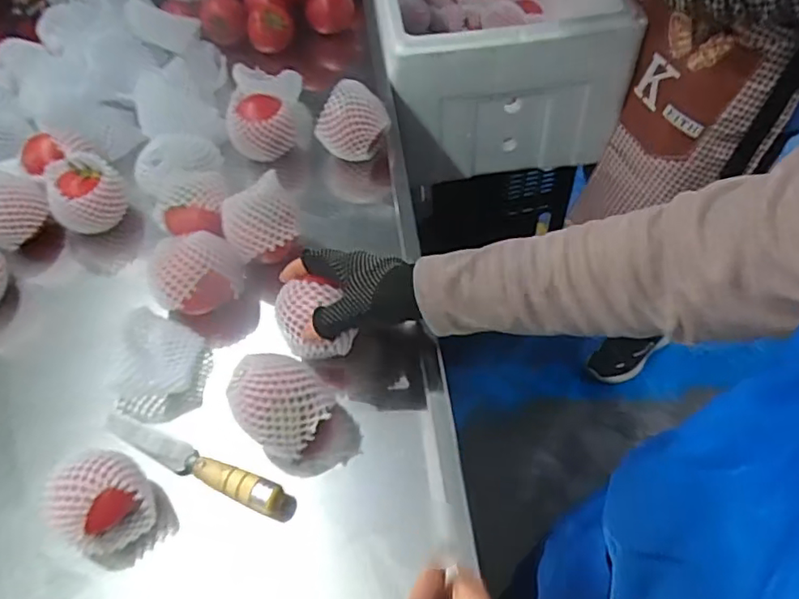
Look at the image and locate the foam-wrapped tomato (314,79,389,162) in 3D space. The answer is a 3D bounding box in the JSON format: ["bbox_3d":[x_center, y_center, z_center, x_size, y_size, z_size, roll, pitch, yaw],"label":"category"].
[{"bbox_3d":[-0.057,-0.219,0.719,0.073,0.070,0.068,26,60,20],"label":"foam-wrapped tomato"}]

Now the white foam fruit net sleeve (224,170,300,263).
[{"bbox_3d":[-0.149,-0.087,0.621,0.083,0.053,0.075,-23,56,-12],"label":"white foam fruit net sleeve"}]

